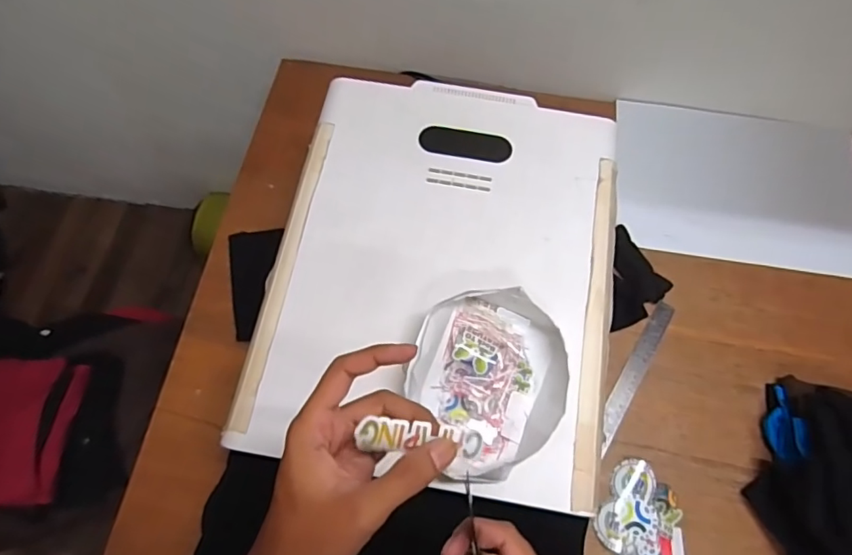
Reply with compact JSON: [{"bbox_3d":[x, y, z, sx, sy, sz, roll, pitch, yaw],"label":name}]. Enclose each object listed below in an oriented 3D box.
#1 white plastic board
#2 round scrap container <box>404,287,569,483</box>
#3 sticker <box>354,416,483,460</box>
[{"bbox_3d":[0.023,-0.021,0.632,0.399,0.018,0.502,9,69,4],"label":"white plastic board"},{"bbox_3d":[0.065,0.108,0.552,0.158,0.053,0.187,25,68,9],"label":"round scrap container"},{"bbox_3d":[-0.002,0.098,0.313,0.073,0.004,0.020,6,103,-4],"label":"sticker"}]

